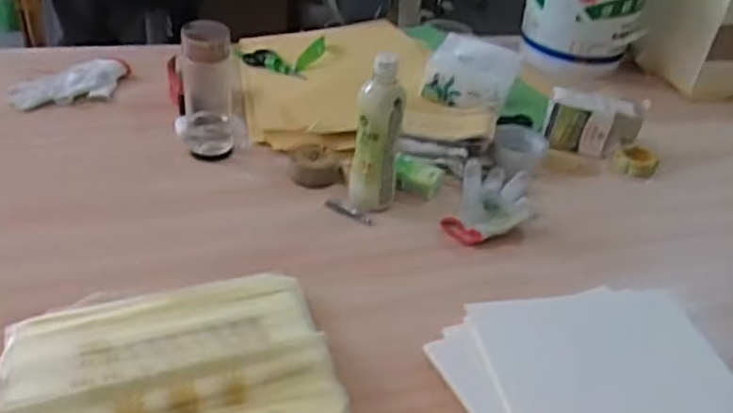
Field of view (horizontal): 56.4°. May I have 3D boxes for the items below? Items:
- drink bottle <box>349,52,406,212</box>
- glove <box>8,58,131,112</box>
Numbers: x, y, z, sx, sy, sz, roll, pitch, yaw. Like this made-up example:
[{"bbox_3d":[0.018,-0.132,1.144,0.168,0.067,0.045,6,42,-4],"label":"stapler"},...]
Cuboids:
[{"bbox_3d":[0.015,-0.091,0.897,0.062,0.207,0.052,7,37,1],"label":"drink bottle"},{"bbox_3d":[-0.495,-0.209,1.147,0.194,0.020,0.121,-18,43,-29],"label":"glove"}]

